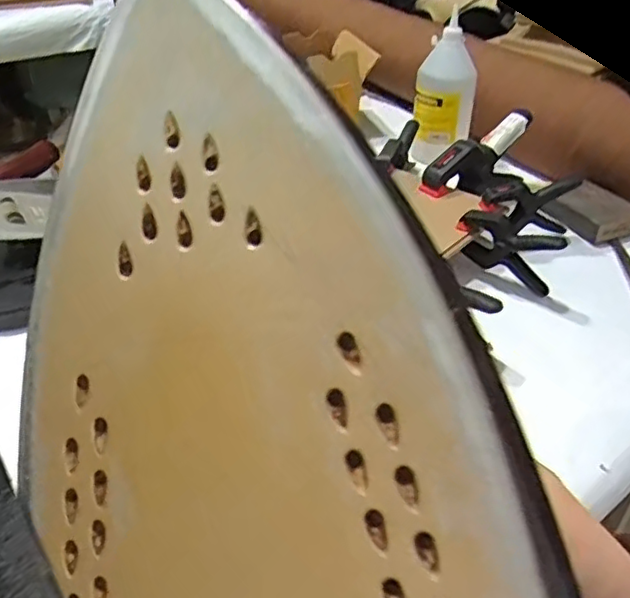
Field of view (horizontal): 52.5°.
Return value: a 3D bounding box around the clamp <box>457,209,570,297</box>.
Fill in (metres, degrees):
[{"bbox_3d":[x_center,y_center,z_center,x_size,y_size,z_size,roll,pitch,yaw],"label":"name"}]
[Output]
[{"bbox_3d":[0.197,-0.054,0.655,0.110,0.071,0.022,26,45,28],"label":"clamp"}]

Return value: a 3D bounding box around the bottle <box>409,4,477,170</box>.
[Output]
[{"bbox_3d":[0.177,-0.277,0.870,0.081,0.168,0.093,3,39,3],"label":"bottle"}]

